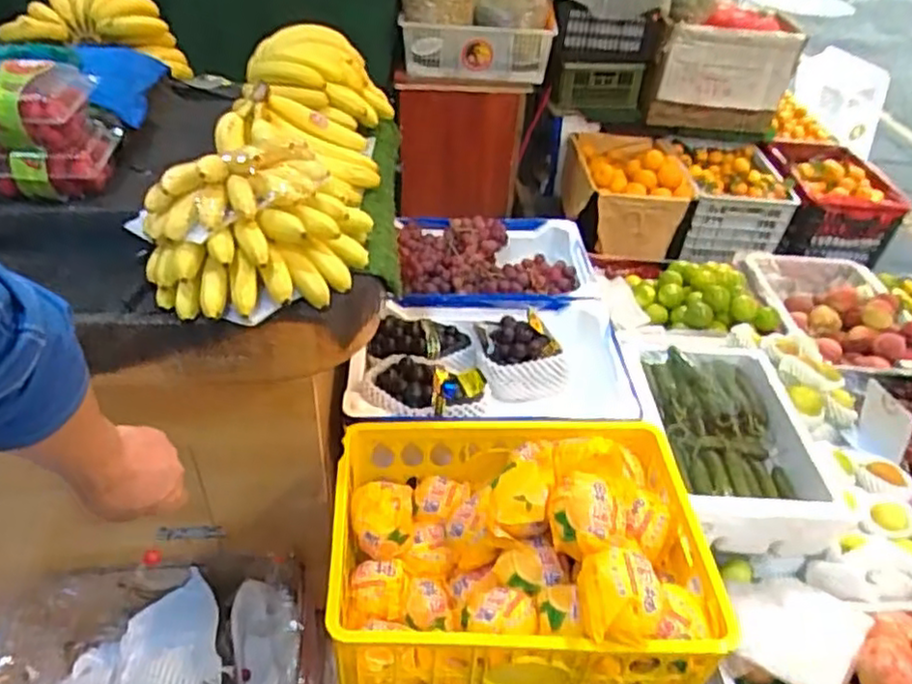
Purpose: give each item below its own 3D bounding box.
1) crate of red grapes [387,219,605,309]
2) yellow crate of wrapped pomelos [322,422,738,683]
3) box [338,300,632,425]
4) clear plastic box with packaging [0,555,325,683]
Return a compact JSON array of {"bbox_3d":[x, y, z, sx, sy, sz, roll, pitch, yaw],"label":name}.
[{"bbox_3d":[0.110,-0.198,1.714,0.461,0.107,0.399,2,40,-2],"label":"crate of red grapes"},{"bbox_3d":[0.088,0.299,1.082,0.551,0.255,0.424,2,40,-2],"label":"yellow crate of wrapped pomelos"},{"bbox_3d":[0.089,0.067,1.429,0.508,0.140,0.401,4,40,1],"label":"box"},{"bbox_3d":[-0.510,0.638,1.259,0.516,0.274,0.369,-3,40,-8],"label":"clear plastic box with packaging"}]

